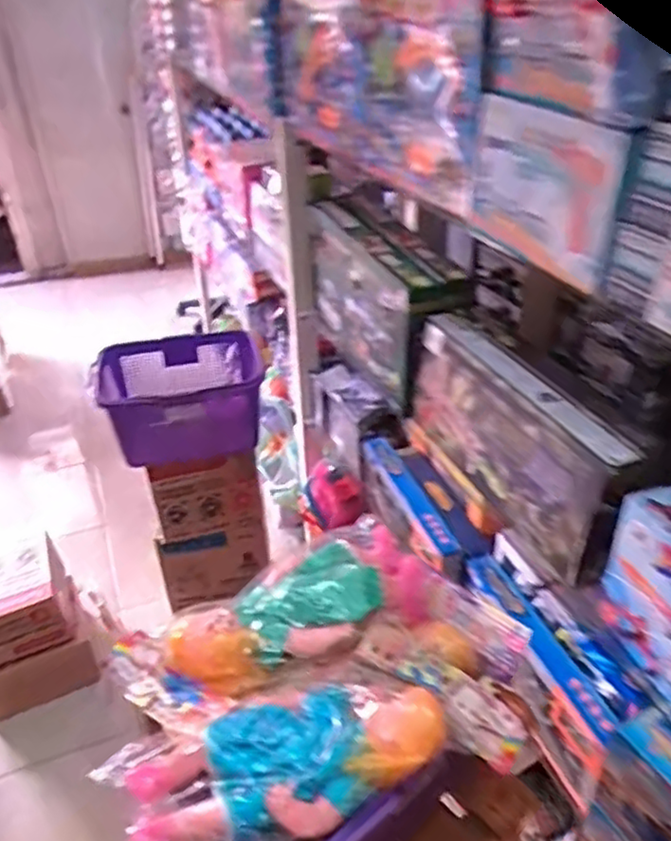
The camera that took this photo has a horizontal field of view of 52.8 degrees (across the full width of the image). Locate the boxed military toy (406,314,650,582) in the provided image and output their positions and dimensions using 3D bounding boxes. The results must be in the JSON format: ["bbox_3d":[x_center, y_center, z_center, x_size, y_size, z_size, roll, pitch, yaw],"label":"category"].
[{"bbox_3d":[0.252,0.020,1.009,0.080,0.199,0.445,-16,37,-20],"label":"boxed military toy"}]

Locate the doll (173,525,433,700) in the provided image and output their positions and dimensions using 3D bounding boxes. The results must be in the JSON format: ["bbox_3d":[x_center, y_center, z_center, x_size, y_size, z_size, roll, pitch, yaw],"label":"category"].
[{"bbox_3d":[-0.038,0.231,0.825,0.322,0.074,0.127,-20,39,-25],"label":"doll"}]

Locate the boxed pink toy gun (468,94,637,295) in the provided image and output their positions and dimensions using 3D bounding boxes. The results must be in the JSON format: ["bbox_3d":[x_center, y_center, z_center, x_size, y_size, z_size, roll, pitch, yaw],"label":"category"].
[{"bbox_3d":[0.218,-0.255,0.751,0.037,0.161,0.246,-11,36,-14],"label":"boxed pink toy gun"}]

